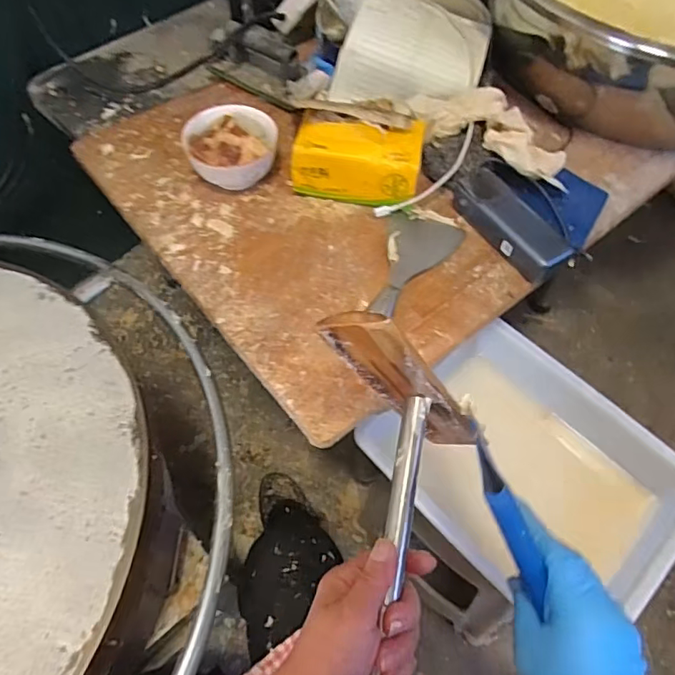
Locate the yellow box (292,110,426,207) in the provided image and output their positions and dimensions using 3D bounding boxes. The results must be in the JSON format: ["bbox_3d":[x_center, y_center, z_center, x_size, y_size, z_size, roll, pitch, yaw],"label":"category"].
[{"bbox_3d":[0.025,-0.225,0.670,0.157,0.081,0.089,5,61,1],"label":"yellow box"}]

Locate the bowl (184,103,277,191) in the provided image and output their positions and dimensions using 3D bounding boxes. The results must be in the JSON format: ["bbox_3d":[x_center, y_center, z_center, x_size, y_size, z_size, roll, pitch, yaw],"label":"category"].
[{"bbox_3d":[-0.134,-0.241,0.690,0.110,0.062,0.098,-3,61,-3],"label":"bowl"}]

